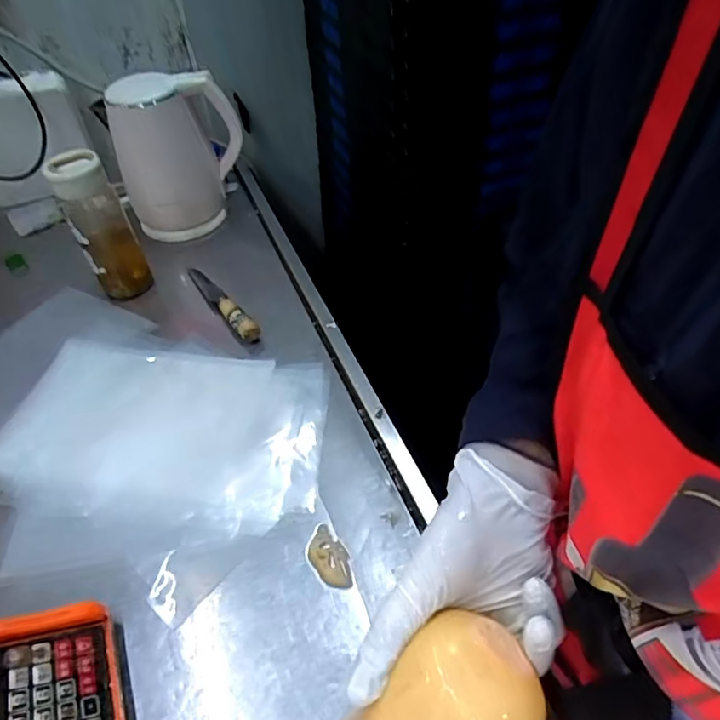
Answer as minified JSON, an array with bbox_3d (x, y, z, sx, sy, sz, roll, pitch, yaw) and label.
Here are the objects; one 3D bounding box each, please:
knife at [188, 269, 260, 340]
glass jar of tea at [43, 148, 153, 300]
[{"bbox_3d":[-0.200,-0.085,0.788,0.026,0.027,0.190,-31,54,-24],"label":"knife"},{"bbox_3d":[-0.359,-0.189,0.775,0.083,0.197,0.081,-3,46,3],"label":"glass jar of tea"}]

